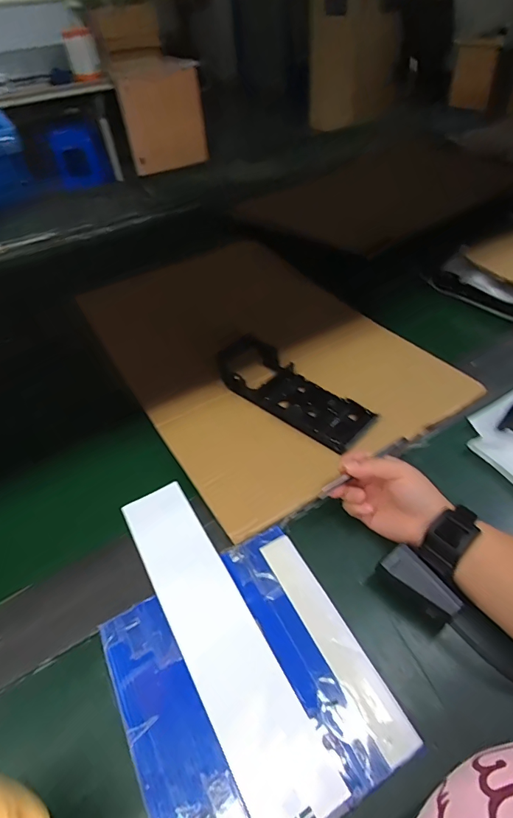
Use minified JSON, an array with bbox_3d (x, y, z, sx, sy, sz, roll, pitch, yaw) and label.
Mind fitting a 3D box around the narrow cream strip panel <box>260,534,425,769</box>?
[{"bbox_3d":[0.064,0.194,0.372,0.033,0.010,0.189,-23,48,-18],"label":"narrow cream strip panel"}]

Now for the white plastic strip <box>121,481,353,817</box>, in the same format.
[{"bbox_3d":[-0.042,0.186,0.384,0.068,0.007,0.308,-24,49,-19],"label":"white plastic strip"}]

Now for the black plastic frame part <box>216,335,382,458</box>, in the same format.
[{"bbox_3d":[0.045,-0.026,0.562,0.220,0.041,0.083,32,55,30],"label":"black plastic frame part"}]

